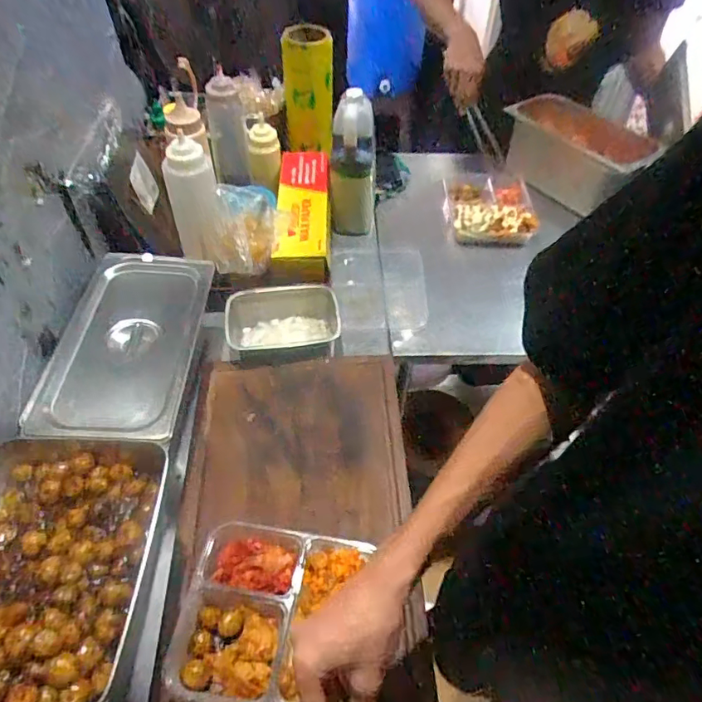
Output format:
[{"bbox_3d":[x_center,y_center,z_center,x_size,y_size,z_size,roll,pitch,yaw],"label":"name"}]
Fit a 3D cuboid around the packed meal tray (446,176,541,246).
[{"bbox_3d":[0.300,-0.309,1.118,0.187,0.052,0.231,3,51,0],"label":"packed meal tray"}]

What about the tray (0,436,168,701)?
[{"bbox_3d":[-0.295,0.198,0.494,0.188,0.051,0.257,0,51,-3],"label":"tray"}]

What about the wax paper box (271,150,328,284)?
[{"bbox_3d":[-0.093,-0.258,1.013,0.103,0.121,0.341,1,51,-2],"label":"wax paper box"}]

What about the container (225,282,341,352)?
[{"bbox_3d":[-0.114,-0.040,0.869,0.186,0.071,0.133,-6,51,-7],"label":"container"}]

